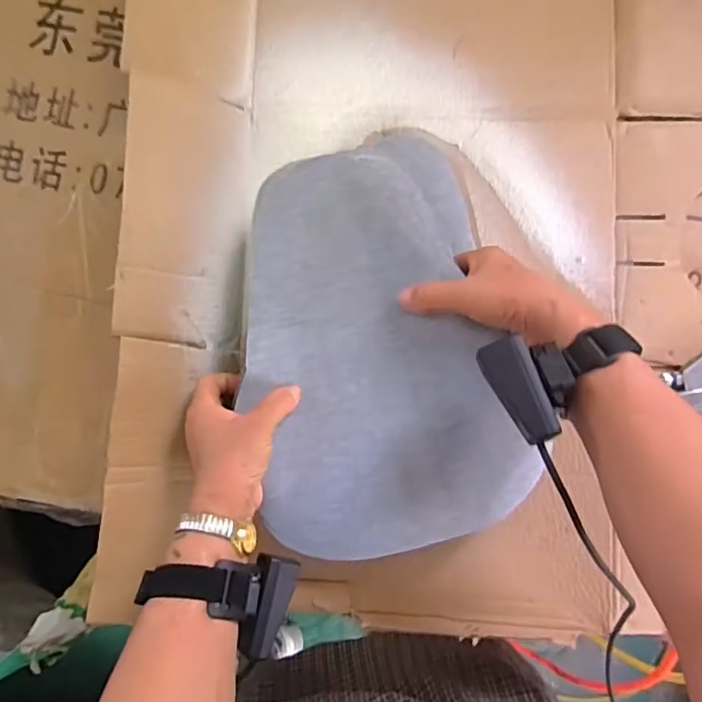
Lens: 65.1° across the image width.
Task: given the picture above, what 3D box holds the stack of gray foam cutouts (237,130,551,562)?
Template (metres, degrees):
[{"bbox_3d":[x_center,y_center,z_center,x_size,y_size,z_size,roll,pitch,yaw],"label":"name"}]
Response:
[{"bbox_3d":[0.006,-0.002,0.469,0.220,0.082,0.332,-10,87,-3],"label":"stack of gray foam cutouts"}]

